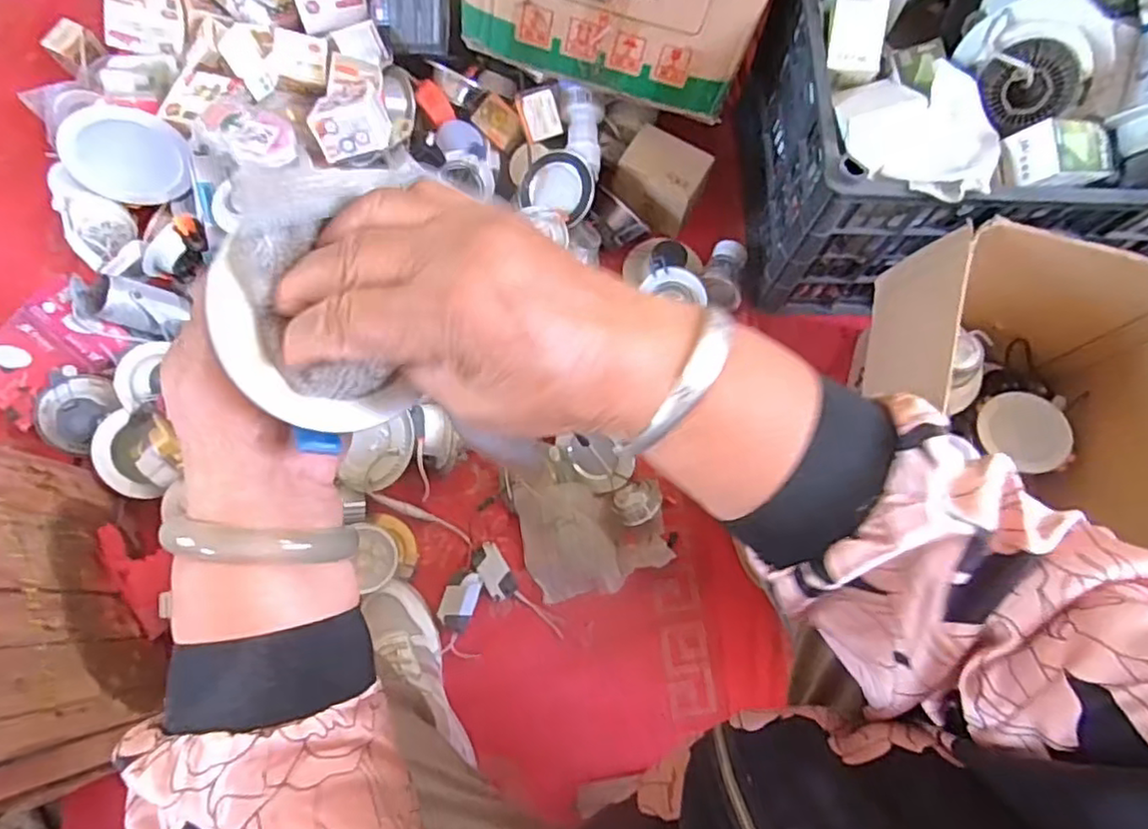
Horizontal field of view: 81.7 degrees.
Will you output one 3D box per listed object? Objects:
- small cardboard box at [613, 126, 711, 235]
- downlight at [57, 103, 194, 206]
[{"bbox_3d":[0.112,-0.302,0.871,0.109,0.096,0.087,28,77,7],"label":"small cardboard box"},{"bbox_3d":[-0.535,-0.310,0.799,0.128,0.111,0.024,-7,41,-30],"label":"downlight"}]

